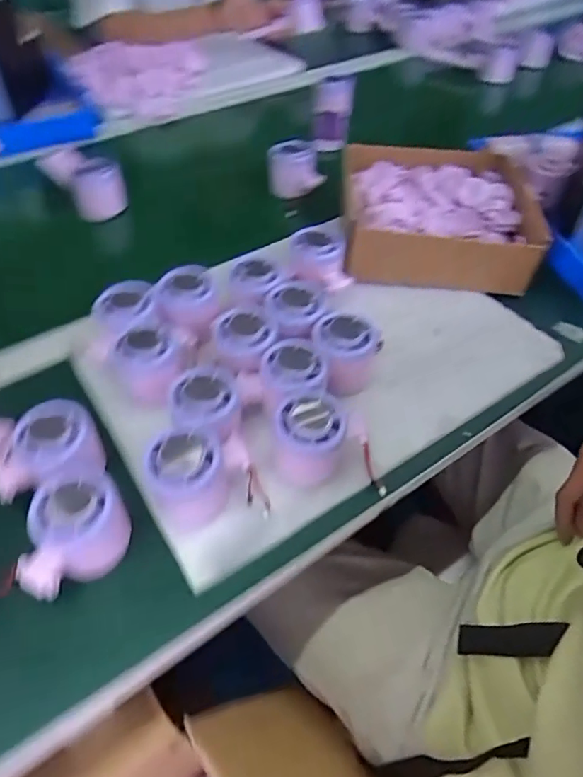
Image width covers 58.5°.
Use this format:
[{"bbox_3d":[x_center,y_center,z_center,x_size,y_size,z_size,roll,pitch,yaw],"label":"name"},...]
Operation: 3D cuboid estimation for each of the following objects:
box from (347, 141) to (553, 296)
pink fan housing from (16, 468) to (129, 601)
[{"bbox_3d":[0.163,-0.204,0.598,0.199,0.063,0.209,2,49,3],"label":"box"},{"bbox_3d":[-0.151,0.096,0.364,0.067,0.051,0.062,-31,56,-23],"label":"pink fan housing"}]

